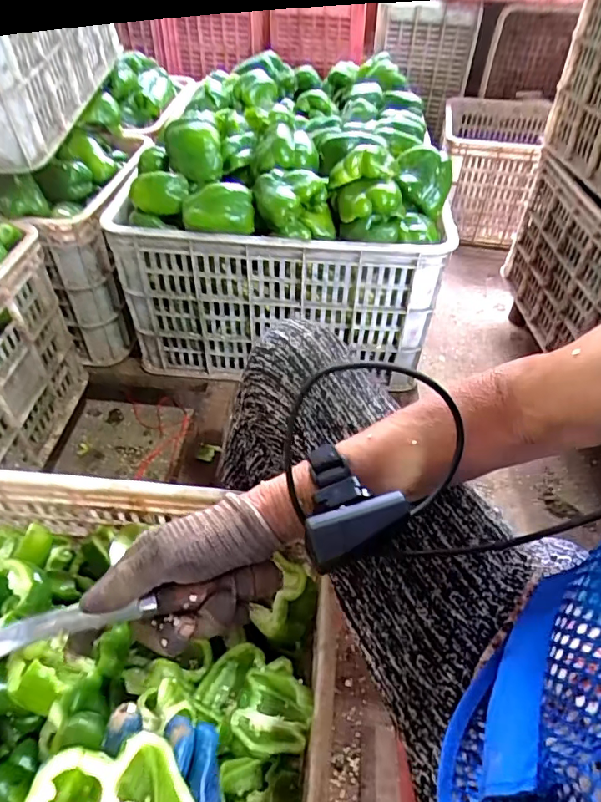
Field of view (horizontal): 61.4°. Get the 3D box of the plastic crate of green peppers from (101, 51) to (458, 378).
[{"bbox_3d":[-0.017,-0.370,0.934,0.486,0.333,0.529,2,50,4],"label":"plastic crate of green peppers"}]

